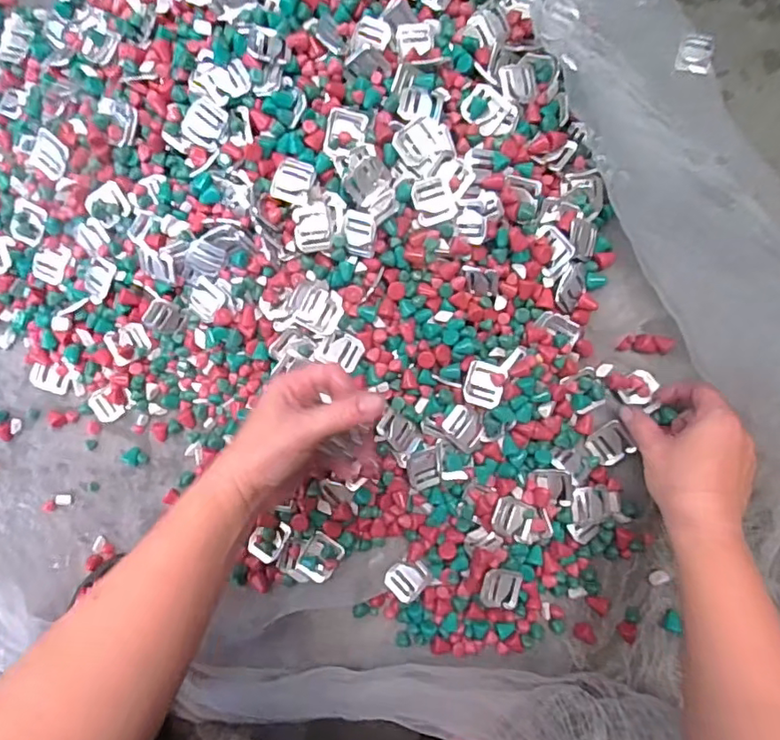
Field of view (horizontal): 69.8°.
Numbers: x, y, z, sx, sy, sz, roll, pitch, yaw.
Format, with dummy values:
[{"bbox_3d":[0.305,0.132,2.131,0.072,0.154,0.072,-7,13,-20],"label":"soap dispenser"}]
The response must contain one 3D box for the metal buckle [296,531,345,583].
[{"bbox_3d":[-0.057,0.154,0.456,0.031,0.005,0.037,33,91,4],"label":"metal buckle"}]

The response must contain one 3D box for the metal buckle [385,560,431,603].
[{"bbox_3d":[0.015,0.172,0.461,0.031,0.011,0.030,-40,86,2],"label":"metal buckle"}]

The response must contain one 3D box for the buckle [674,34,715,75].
[{"bbox_3d":[0.251,-0.261,0.459,0.030,0.005,0.036,6,89,4],"label":"buckle"}]

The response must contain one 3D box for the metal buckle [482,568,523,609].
[{"bbox_3d":[0.089,0.176,0.449,0.031,0.005,0.030,15,86,-16],"label":"metal buckle"}]

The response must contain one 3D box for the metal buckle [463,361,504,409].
[{"bbox_3d":[0.075,0.012,0.442,0.030,0.007,0.034,11,90,4],"label":"metal buckle"}]

